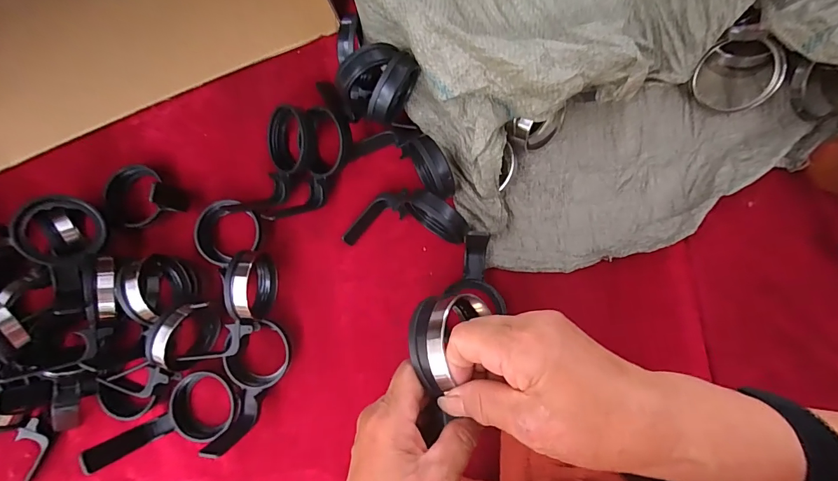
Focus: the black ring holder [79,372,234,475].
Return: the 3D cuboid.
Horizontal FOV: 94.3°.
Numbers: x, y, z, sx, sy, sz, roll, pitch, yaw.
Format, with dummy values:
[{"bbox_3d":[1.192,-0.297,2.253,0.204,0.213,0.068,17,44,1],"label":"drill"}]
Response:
[{"bbox_3d":[-0.248,0.183,0.389,0.121,0.074,0.073,-30,82,1],"label":"black ring holder"}]

